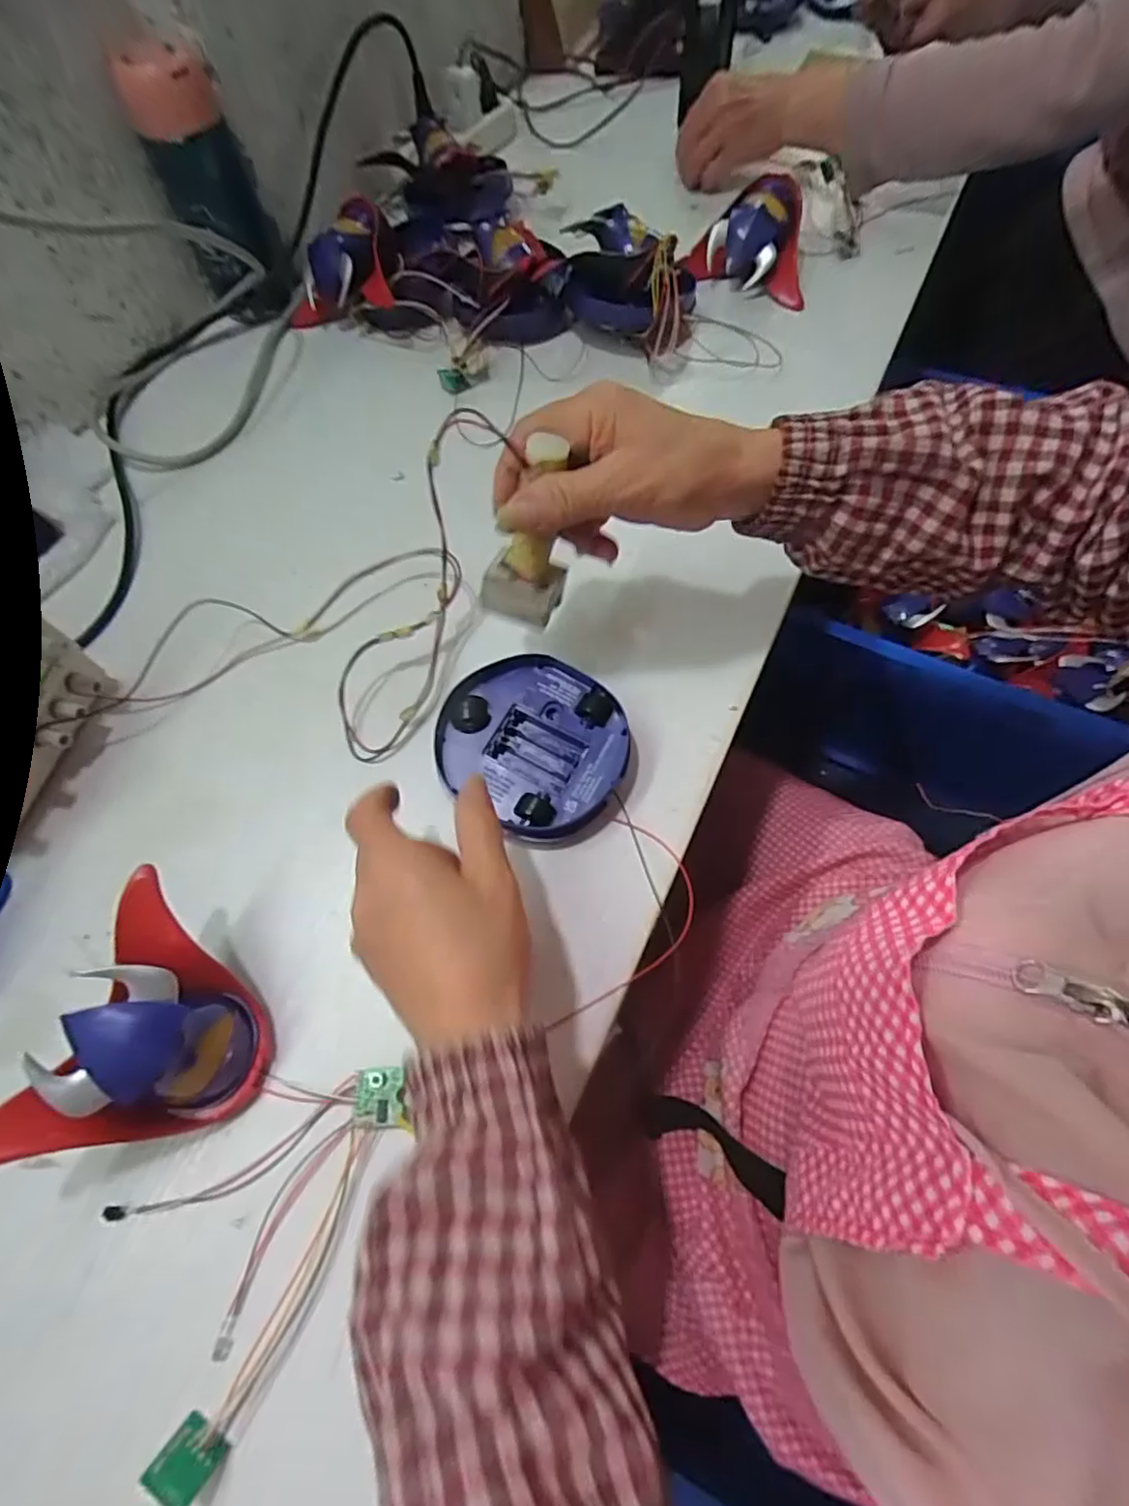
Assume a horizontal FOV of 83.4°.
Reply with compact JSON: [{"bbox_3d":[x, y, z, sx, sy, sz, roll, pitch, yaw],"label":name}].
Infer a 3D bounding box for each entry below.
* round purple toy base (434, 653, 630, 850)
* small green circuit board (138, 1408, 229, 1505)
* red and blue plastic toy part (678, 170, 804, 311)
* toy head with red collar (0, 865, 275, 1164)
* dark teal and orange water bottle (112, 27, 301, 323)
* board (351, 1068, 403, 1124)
[{"bbox_3d":[-0.017,-0.004,0.376,0.107,0.032,0.101,-1,64,2],"label":"round purple toy base"},{"bbox_3d":[-0.152,0.284,0.254,0.022,0.004,0.024,27,27,14],"label":"small green circuit board"},{"bbox_3d":[0.173,-0.467,0.575,0.108,0.069,0.070,17,66,11],"label":"red and blue plastic toy part"},{"bbox_3d":[-0.192,0.133,0.297,0.084,0.066,0.130,15,66,10],"label":"toy head with red collar"},{"bbox_3d":[-0.293,-0.466,0.538,0.075,0.177,0.065,-24,65,-9],"label":"dark teal and orange water bottle"},{"bbox_3d":[-0.091,0.166,0.307,0.024,0.007,0.025,-1,64,3],"label":"board"}]

